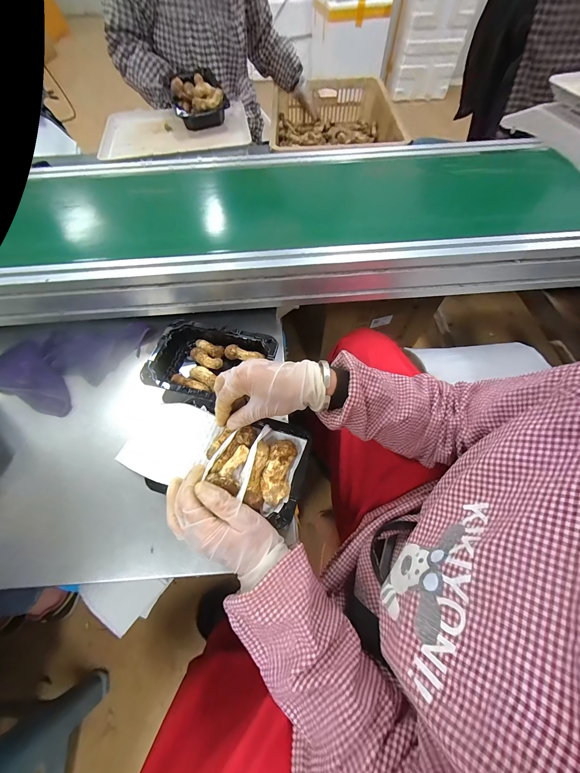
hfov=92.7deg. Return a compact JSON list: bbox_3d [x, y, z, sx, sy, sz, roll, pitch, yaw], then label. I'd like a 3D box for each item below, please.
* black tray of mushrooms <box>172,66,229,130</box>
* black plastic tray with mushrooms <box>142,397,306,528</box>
[{"bbox_3d":[-0.215,-0.667,0.644,0.111,0.065,0.141,-21,63,-10],"label":"black tray of mushrooms"},{"bbox_3d":[-0.072,0.084,0.340,0.179,0.034,0.115,14,63,8],"label":"black plastic tray with mushrooms"}]

